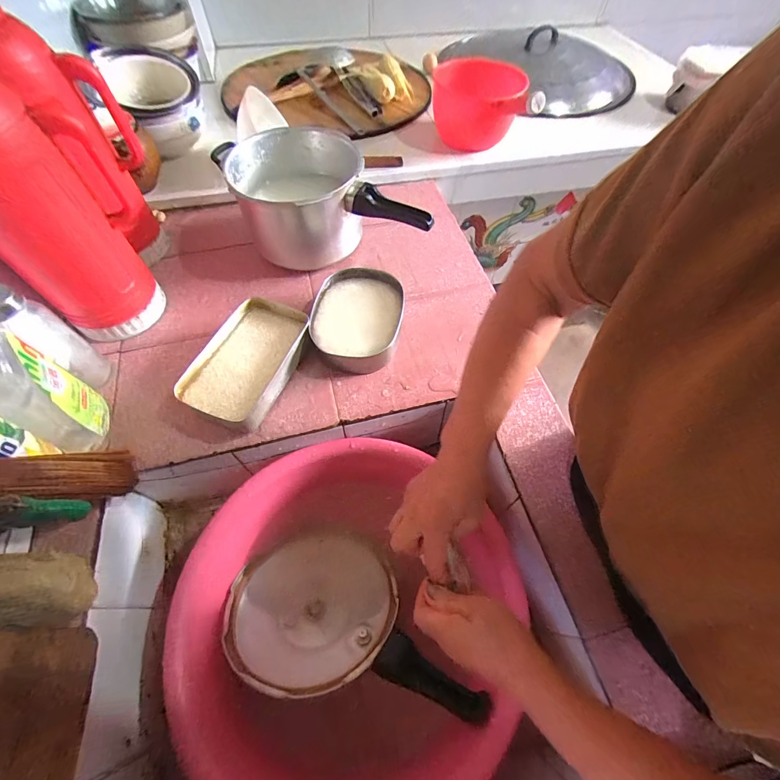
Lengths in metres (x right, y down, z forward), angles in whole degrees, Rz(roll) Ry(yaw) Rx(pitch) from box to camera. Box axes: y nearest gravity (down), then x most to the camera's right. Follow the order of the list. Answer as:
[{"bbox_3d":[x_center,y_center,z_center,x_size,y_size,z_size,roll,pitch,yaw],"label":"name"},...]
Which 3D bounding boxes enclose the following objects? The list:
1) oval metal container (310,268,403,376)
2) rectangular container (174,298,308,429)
[{"bbox_3d":[-0.049,-0.103,0.564,0.131,0.047,0.175,6,61,4],"label":"oval metal container"},{"bbox_3d":[-0.201,-0.042,0.526,0.125,0.050,0.185,22,63,12],"label":"rectangular container"}]

